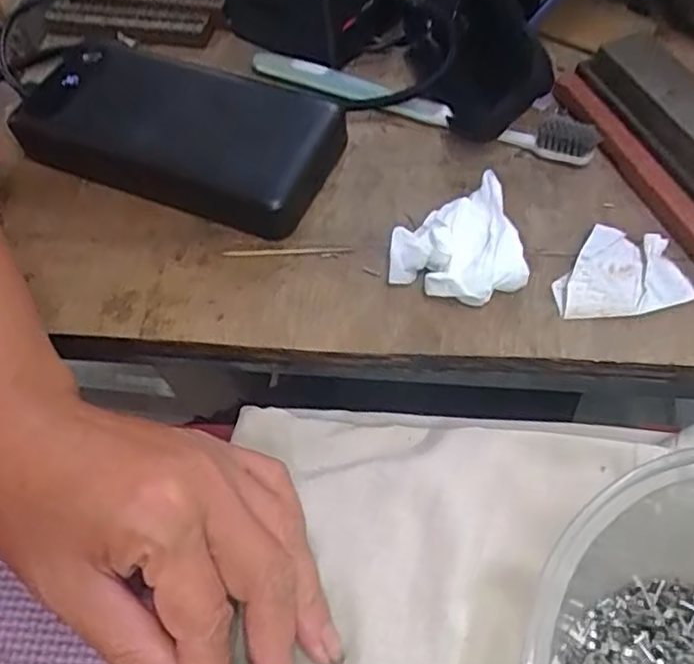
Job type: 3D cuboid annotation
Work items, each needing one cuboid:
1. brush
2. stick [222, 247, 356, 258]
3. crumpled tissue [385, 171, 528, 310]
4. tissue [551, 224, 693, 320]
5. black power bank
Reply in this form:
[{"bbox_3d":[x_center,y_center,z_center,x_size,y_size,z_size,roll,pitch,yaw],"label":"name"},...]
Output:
[{"bbox_3d":[0.032,-0.114,0.335,0.178,0.015,0.016,20,61,16],"label":"brush"},{"bbox_3d":[-0.027,-0.037,0.303,0.058,0.004,0.004,0,58,4],"label":"stick"},{"bbox_3d":[0.046,-0.033,0.278,0.050,0.030,0.045,-27,60,-12],"label":"crumpled tissue"},{"bbox_3d":[0.112,-0.025,0.279,0.051,0.009,0.038,-2,58,3],"label":"tissue"},{"bbox_3d":[-0.083,-0.099,0.330,0.153,0.031,0.073,18,61,15],"label":"black power bank"}]

